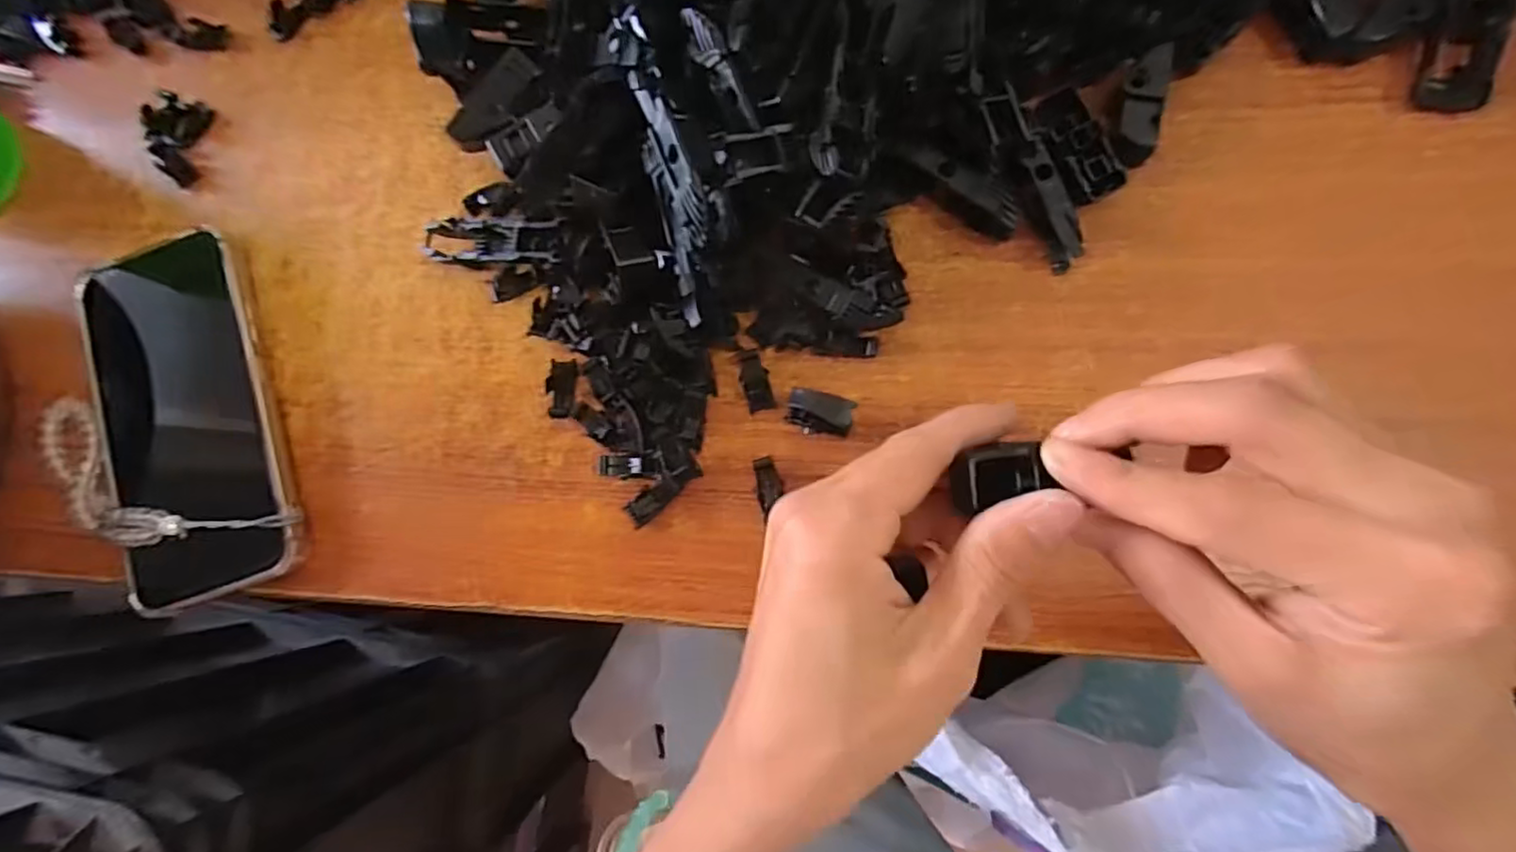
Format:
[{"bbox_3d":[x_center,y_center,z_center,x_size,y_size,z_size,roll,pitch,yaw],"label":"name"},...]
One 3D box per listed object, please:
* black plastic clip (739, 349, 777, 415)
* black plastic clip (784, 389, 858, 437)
[{"bbox_3d":[-0.001,-0.019,0.283,0.012,0.006,0.026,-13,83,5],"label":"black plastic clip"},{"bbox_3d":[0.025,-0.005,0.273,0.027,0.016,0.015,15,86,8],"label":"black plastic clip"}]

